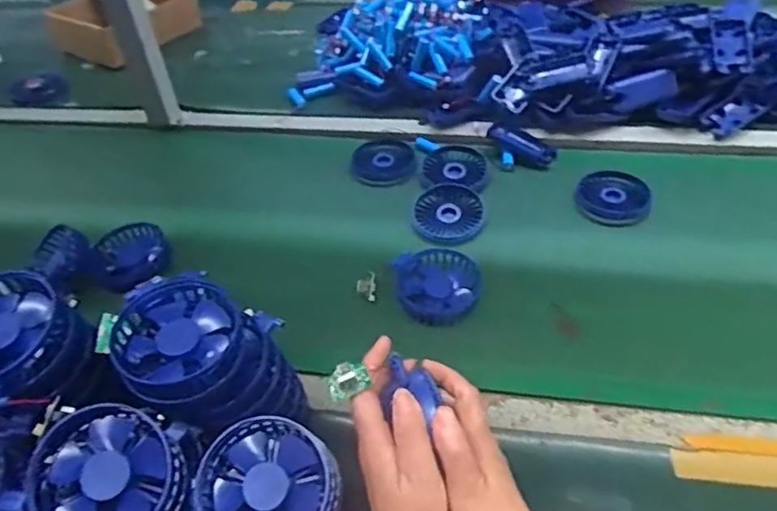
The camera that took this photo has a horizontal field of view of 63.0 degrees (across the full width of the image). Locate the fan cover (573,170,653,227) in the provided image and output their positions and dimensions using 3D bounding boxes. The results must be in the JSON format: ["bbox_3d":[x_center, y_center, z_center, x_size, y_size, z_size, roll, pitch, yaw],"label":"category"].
[{"bbox_3d":[0.279,-0.072,0.784,0.087,0.020,0.085,13,48,19],"label":"fan cover"}]

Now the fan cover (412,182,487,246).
[{"bbox_3d":[0.075,-0.049,0.782,0.087,0.022,0.102,-1,45,5],"label":"fan cover"}]

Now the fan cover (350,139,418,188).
[{"bbox_3d":[-0.004,-0.130,0.883,0.087,0.013,0.077,25,75,10],"label":"fan cover"}]

